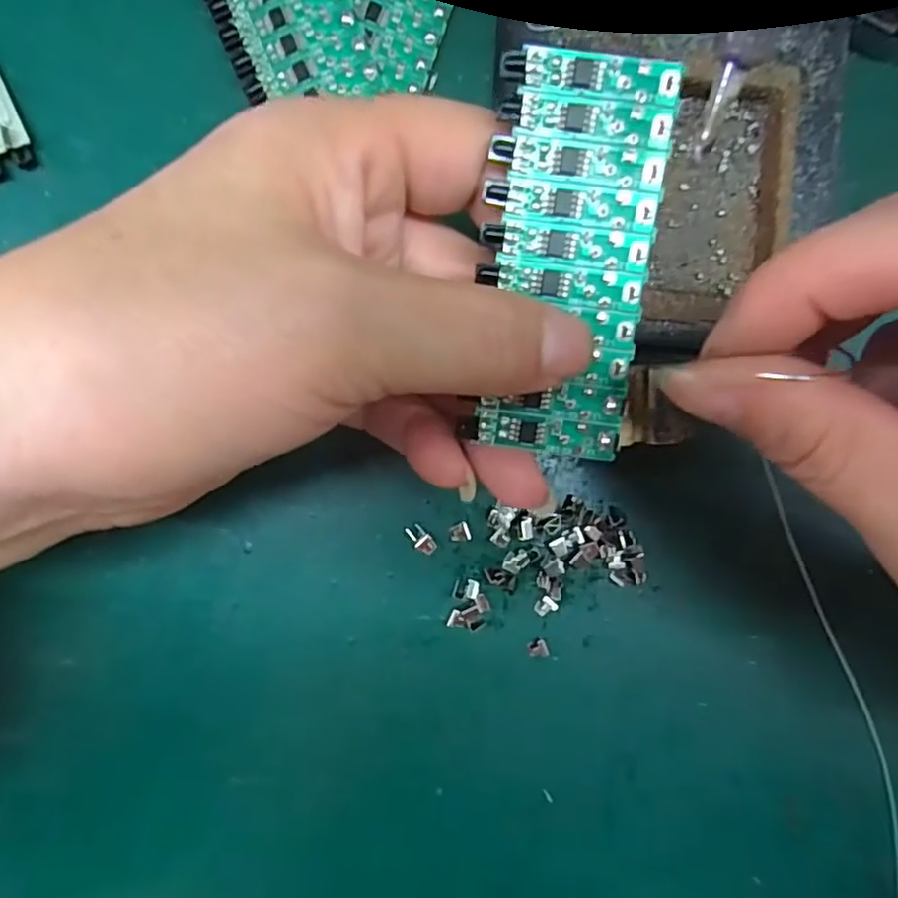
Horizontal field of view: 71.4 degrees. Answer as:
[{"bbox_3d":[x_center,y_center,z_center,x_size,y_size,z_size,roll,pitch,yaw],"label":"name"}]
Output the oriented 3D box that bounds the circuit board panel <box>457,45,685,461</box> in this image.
[{"bbox_3d":[0.026,-0.038,0.131,0.034,0.004,0.079,2,102,-3],"label":"circuit board panel"}]

